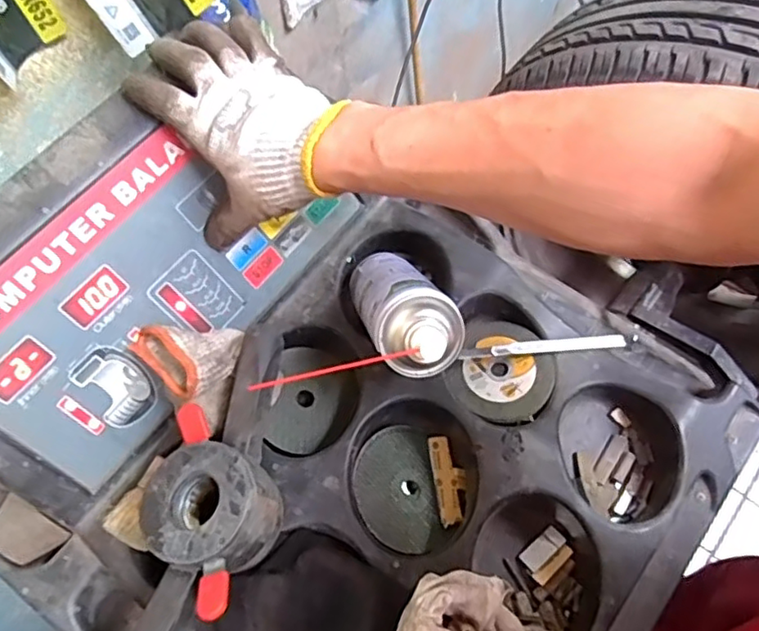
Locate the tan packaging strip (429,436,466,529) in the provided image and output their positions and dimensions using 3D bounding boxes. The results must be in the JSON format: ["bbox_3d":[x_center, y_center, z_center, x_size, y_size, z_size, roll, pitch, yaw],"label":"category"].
[{"bbox_3d":[0.060,0.139,0.523,0.026,0.009,0.073,-7,65,0],"label":"tan packaging strip"}]

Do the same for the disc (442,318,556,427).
[{"bbox_3d":[0.111,0.050,0.556,0.089,0.014,0.093,-1,65,3],"label":"disc"}]

